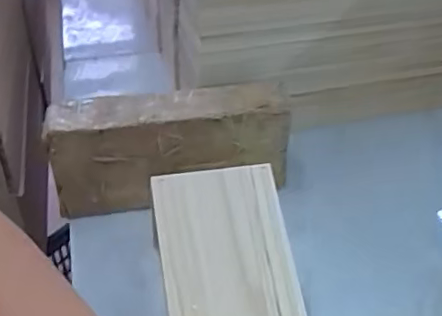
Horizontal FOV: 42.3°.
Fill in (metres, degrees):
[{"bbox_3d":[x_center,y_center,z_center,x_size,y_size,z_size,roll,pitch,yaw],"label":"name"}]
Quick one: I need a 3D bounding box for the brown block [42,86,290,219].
[{"bbox_3d":[-0.046,-0.006,0.517,0.206,0.107,0.048,-7,44,-10],"label":"brown block"}]

